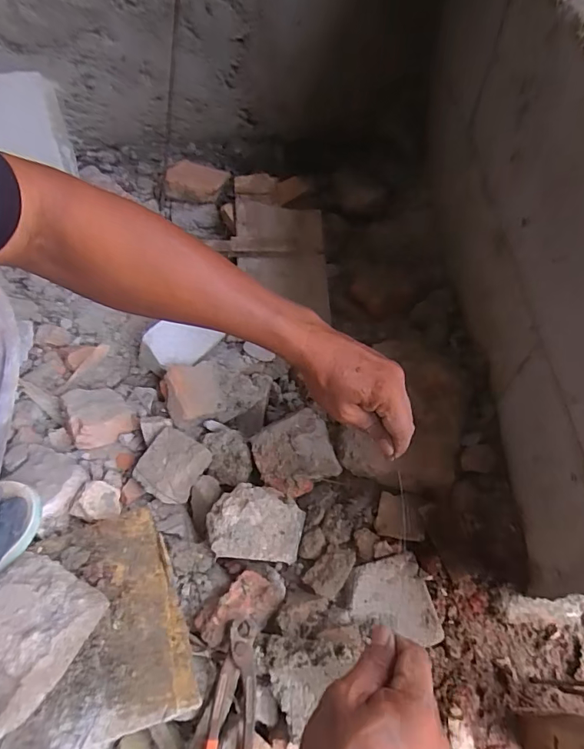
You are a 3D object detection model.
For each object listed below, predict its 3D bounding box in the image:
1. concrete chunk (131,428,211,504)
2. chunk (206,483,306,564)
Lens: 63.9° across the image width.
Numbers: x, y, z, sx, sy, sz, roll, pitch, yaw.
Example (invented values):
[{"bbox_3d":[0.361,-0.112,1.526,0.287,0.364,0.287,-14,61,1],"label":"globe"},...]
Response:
[{"bbox_3d":[-0.157,0.115,0.601,0.080,0.027,0.085,23,63,15],"label":"concrete chunk"},{"bbox_3d":[-0.042,0.172,0.551,0.108,0.050,0.089,3,59,3],"label":"chunk"}]

